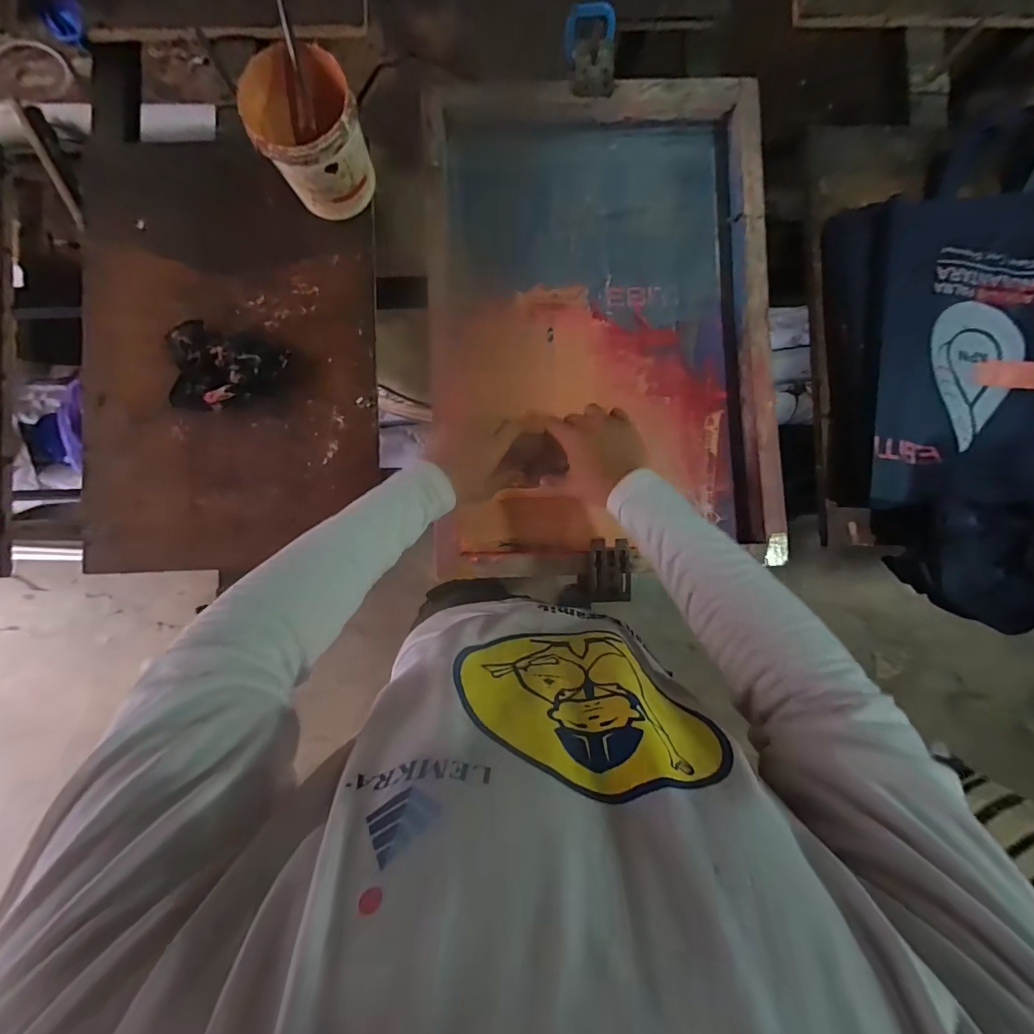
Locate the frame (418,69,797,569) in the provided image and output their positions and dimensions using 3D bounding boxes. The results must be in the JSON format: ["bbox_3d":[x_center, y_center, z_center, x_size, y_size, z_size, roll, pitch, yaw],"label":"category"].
[{"bbox_3d":[0.111,-0.262,0.615,0.453,0.059,0.668,-1,86,0],"label":"frame"}]

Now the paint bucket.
[{"bbox_3d":[-0.255,-0.474,0.567,0.118,0.141,0.139,-26,89,-3],"label":"paint bucket"}]

